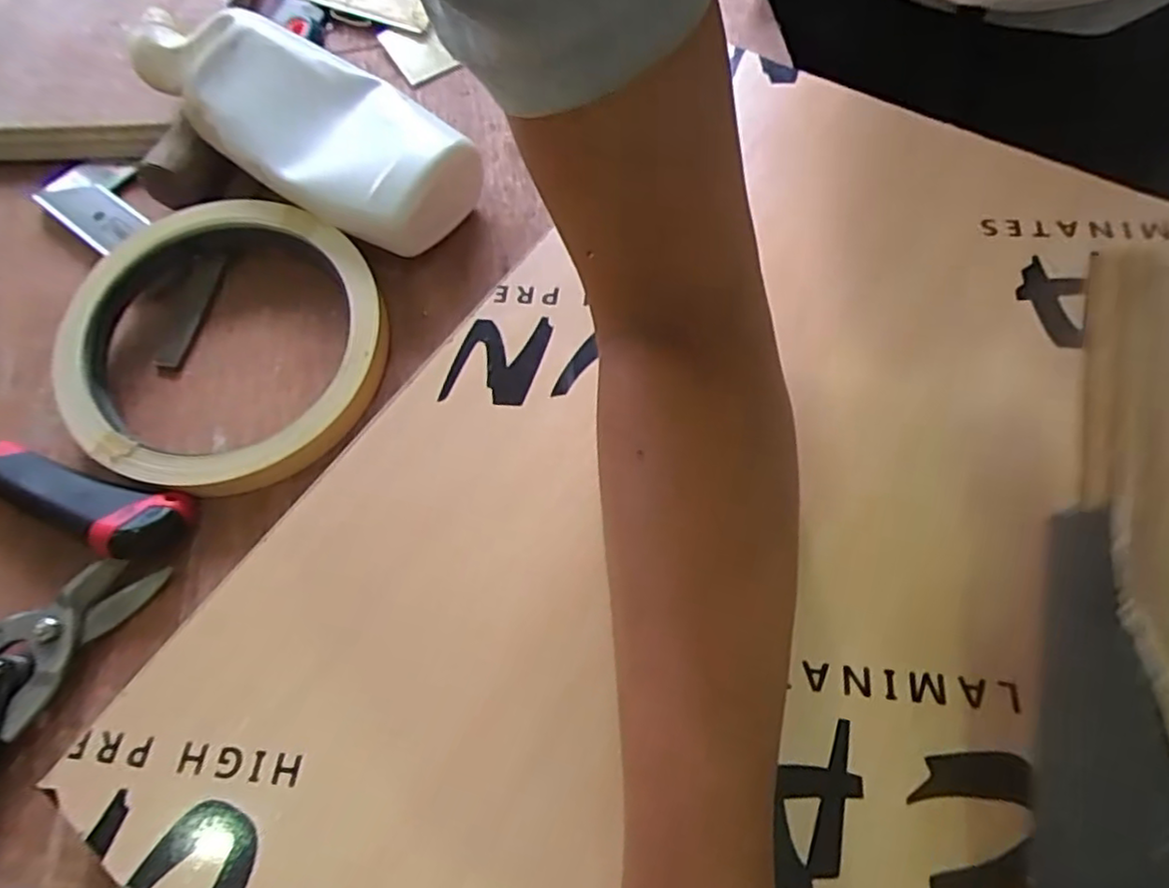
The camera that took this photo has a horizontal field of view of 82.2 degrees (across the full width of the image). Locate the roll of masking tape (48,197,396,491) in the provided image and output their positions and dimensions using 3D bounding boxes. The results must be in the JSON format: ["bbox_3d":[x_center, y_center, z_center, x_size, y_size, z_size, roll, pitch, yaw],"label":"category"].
[{"bbox_3d":[-0.217,-0.062,0.398,0.193,0.037,0.179,-1,66,3],"label":"roll of masking tape"}]

